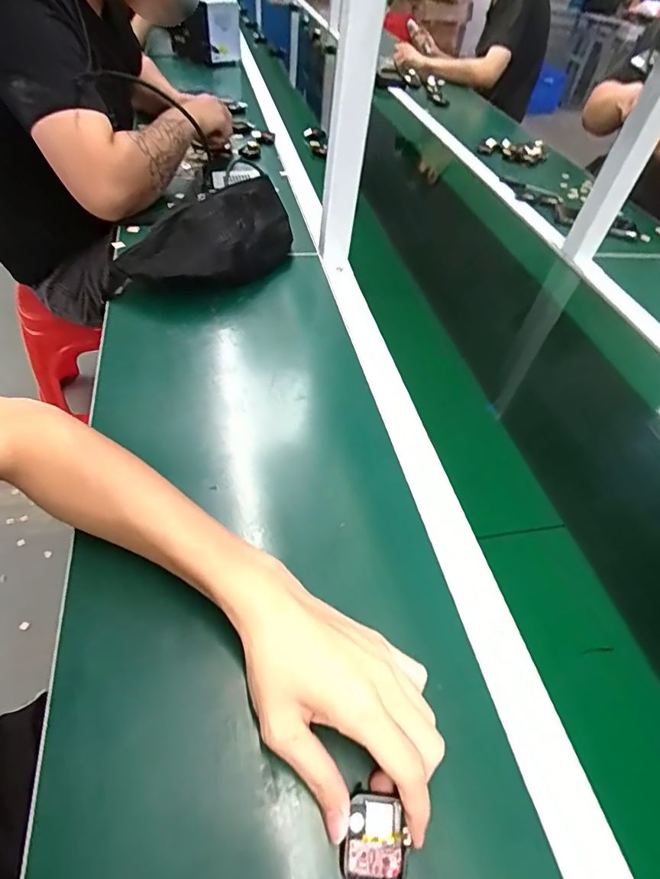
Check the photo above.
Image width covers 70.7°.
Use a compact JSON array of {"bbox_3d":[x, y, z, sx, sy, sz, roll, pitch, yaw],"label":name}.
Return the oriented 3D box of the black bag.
[{"bbox_3d":[-0.164,-0.263,0.635,0.273,0.089,0.110,-32,60,-30],"label":"black bag"}]

